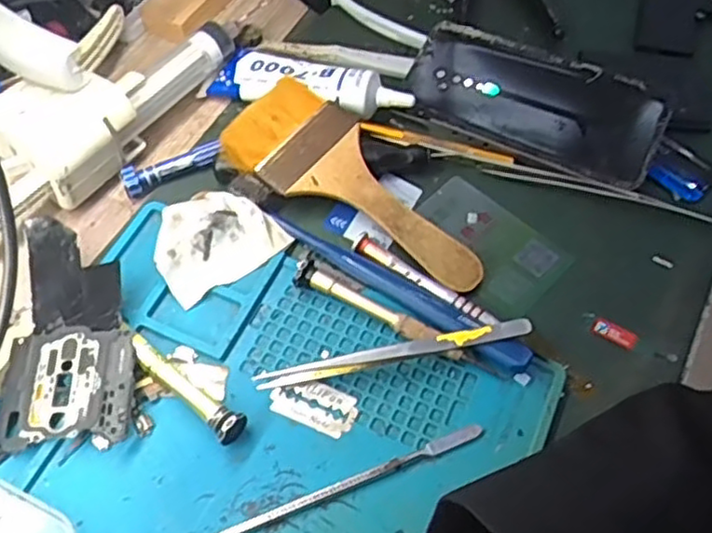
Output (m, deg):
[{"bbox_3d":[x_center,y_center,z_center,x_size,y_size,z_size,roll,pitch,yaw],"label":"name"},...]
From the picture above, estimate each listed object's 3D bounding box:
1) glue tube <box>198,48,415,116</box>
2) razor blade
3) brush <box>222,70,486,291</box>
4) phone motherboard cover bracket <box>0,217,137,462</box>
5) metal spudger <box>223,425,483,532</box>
[{"bbox_3d":[-0.030,-0.112,0.438,0.127,0.024,0.048,25,62,14],"label":"glue tube"},{"bbox_3d":[-0.020,0.066,0.346,0.042,0.004,0.024,21,61,11],"label":"razor blade"},{"bbox_3d":[0.002,-0.045,0.397,0.160,0.024,0.063,35,64,18],"label":"brush"},{"bbox_3d":[-0.140,0.033,0.354,0.066,0.022,0.114,1,59,0],"label":"phone motherboard cover bracket"},{"bbox_3d":[-0.022,0.105,0.319,0.170,0.007,0.007,-19,61,-12],"label":"metal spudger"}]

